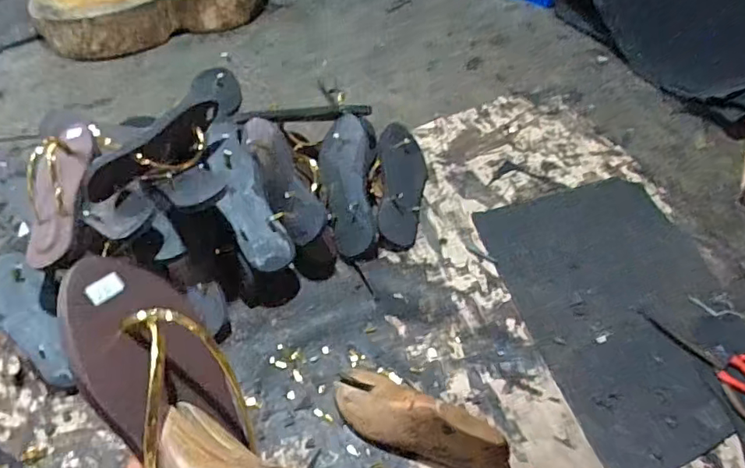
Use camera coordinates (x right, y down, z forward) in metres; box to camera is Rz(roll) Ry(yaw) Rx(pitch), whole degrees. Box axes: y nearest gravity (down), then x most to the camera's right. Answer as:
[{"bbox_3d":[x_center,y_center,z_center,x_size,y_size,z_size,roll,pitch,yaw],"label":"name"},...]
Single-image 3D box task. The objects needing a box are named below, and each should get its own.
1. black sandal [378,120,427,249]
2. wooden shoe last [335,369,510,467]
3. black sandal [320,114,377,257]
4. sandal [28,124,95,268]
[{"bbox_3d":[0.050,-0.078,0.873,0.084,0.056,0.217,1,54,1],"label":"black sandal"},{"bbox_3d":[0.056,0.234,0.640,0.237,0.085,0.078,28,59,19],"label":"wooden shoe last"},{"bbox_3d":[-0.038,-0.081,0.849,0.084,0.039,0.241,-6,78,-4],"label":"black sandal"},{"bbox_3d":[-0.438,-0.064,0.723,0.071,0.059,0.222,-2,68,-1],"label":"sandal"}]

